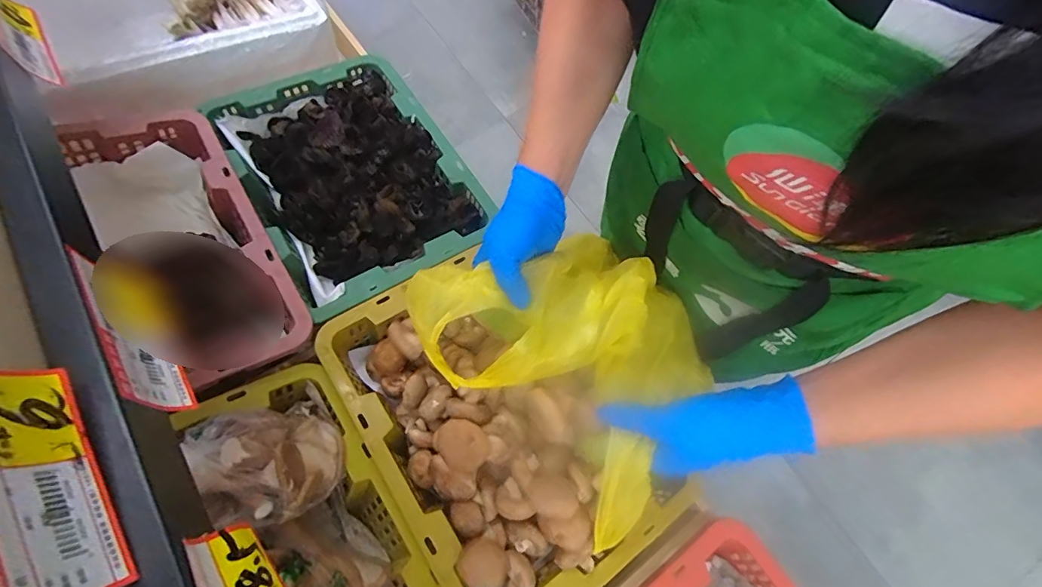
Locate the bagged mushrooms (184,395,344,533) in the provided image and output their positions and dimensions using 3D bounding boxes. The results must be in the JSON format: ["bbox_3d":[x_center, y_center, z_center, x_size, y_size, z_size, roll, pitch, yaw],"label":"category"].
[{"bbox_3d":[-0.229,0.151,0.423,0.093,0.090,0.115,-24,71,-7],"label":"bagged mushrooms"}]

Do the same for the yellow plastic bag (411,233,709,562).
[{"bbox_3d":[0.052,0.041,0.440,0.276,0.098,0.224,40,76,15],"label":"yellow plastic bag"}]

